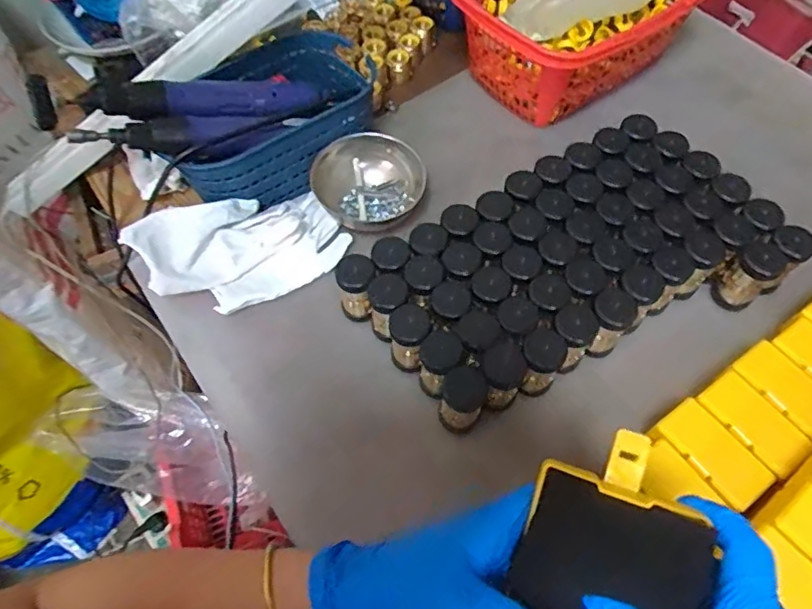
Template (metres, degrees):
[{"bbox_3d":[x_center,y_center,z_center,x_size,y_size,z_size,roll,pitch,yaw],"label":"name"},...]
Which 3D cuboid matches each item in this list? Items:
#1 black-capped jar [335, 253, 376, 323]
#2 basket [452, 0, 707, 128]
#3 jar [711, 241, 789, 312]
[{"bbox_3d":[-0.044,-0.015,0.502,0.033,0.063,0.036,-1,61,2],"label":"black-capped jar"},{"bbox_3d":[0.203,-0.339,0.644,0.272,0.103,0.199,-33,65,-15],"label":"basket"},{"bbox_3d":[0.309,-0.023,0.499,0.032,0.067,0.034,-1,61,2],"label":"jar"}]

